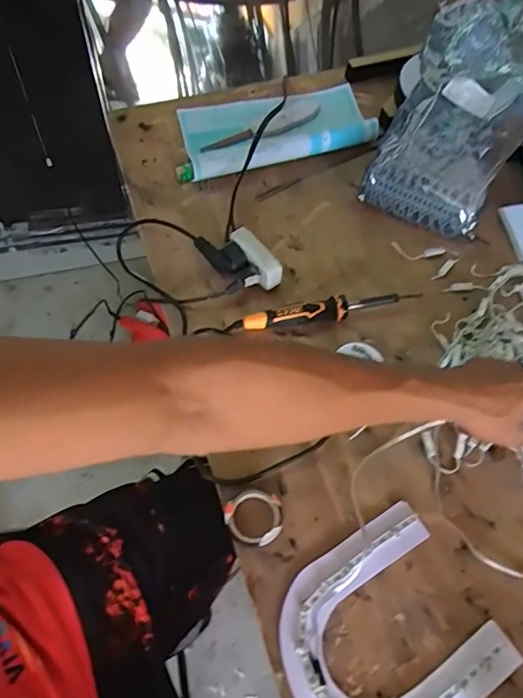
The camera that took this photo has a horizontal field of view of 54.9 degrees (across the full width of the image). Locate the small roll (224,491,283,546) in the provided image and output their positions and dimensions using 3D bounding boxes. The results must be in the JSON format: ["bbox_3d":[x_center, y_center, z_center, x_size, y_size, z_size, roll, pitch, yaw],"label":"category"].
[{"bbox_3d":[-0.008,0.164,0.488,0.056,0.021,0.049,10,61,3],"label":"small roll"}]

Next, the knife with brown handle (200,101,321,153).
[{"bbox_3d":[0.006,-0.328,0.750,0.203,0.025,0.037,-28,66,-17],"label":"knife with brown handle"}]

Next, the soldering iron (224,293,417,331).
[{"bbox_3d":[0.075,-0.043,0.596,0.229,0.028,0.023,-8,62,-8],"label":"soldering iron"}]

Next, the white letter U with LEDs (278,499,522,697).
[{"bbox_3d":[0.109,0.255,0.449,0.181,0.010,0.164,-28,66,-17],"label":"white letter U with LEDs"}]

